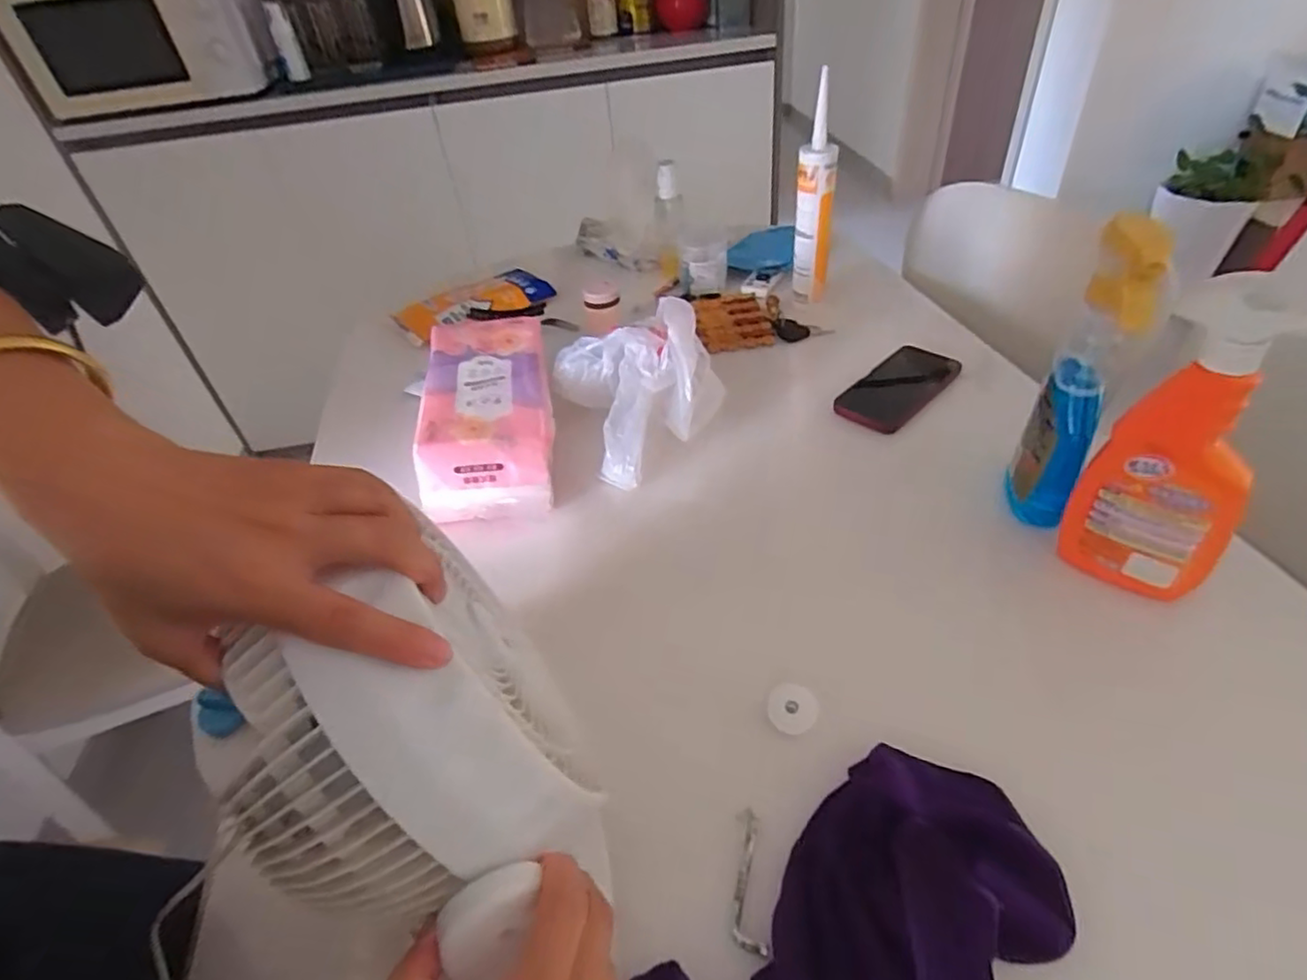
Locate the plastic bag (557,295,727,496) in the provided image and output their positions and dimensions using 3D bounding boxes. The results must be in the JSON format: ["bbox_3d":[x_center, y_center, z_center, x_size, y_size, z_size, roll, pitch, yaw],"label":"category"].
[{"bbox_3d":[-0.014,-0.130,0.734,0.169,0.112,0.206,-18,42,-14],"label":"plastic bag"}]

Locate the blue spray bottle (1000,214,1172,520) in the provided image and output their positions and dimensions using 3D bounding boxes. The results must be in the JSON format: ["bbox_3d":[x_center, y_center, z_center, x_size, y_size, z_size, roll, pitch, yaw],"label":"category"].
[{"bbox_3d":[0.342,-0.082,0.538,0.049,0.255,0.050,15,45,23],"label":"blue spray bottle"}]

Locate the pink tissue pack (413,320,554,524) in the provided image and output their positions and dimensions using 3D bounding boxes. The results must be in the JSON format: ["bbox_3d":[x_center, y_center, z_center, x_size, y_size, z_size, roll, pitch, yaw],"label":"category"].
[{"bbox_3d":[-0.181,-0.083,0.732,0.140,0.090,0.277,-10,41,-4],"label":"pink tissue pack"}]

